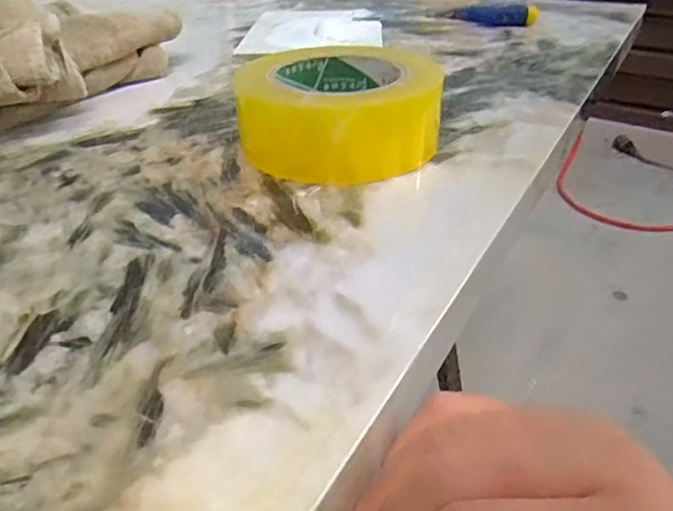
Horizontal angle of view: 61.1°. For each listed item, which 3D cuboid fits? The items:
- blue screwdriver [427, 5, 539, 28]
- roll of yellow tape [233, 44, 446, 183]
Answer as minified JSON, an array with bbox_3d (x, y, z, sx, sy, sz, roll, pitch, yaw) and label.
[{"bbox_3d":[0.153,-0.248,0.589,0.109,0.022,0.027,0,34,4],"label":"blue screwdriver"},{"bbox_3d":[0.004,-0.086,0.335,0.110,0.047,0.110,-2,34,1],"label":"roll of yellow tape"}]

